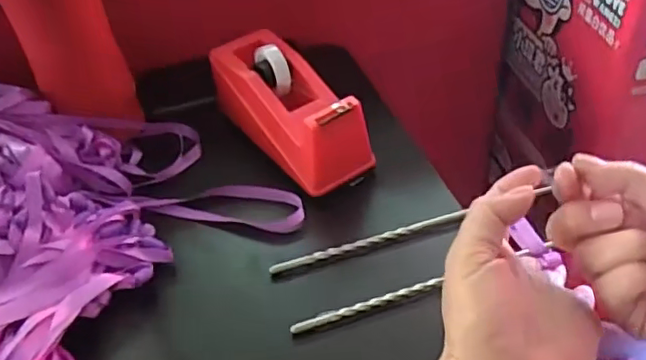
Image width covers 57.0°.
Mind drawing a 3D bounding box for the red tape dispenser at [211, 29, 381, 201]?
[{"bbox_3d":[-0.028,-0.060,0.473,0.065,0.061,0.149,-29,48,-23],"label":"red tape dispenser"}]

